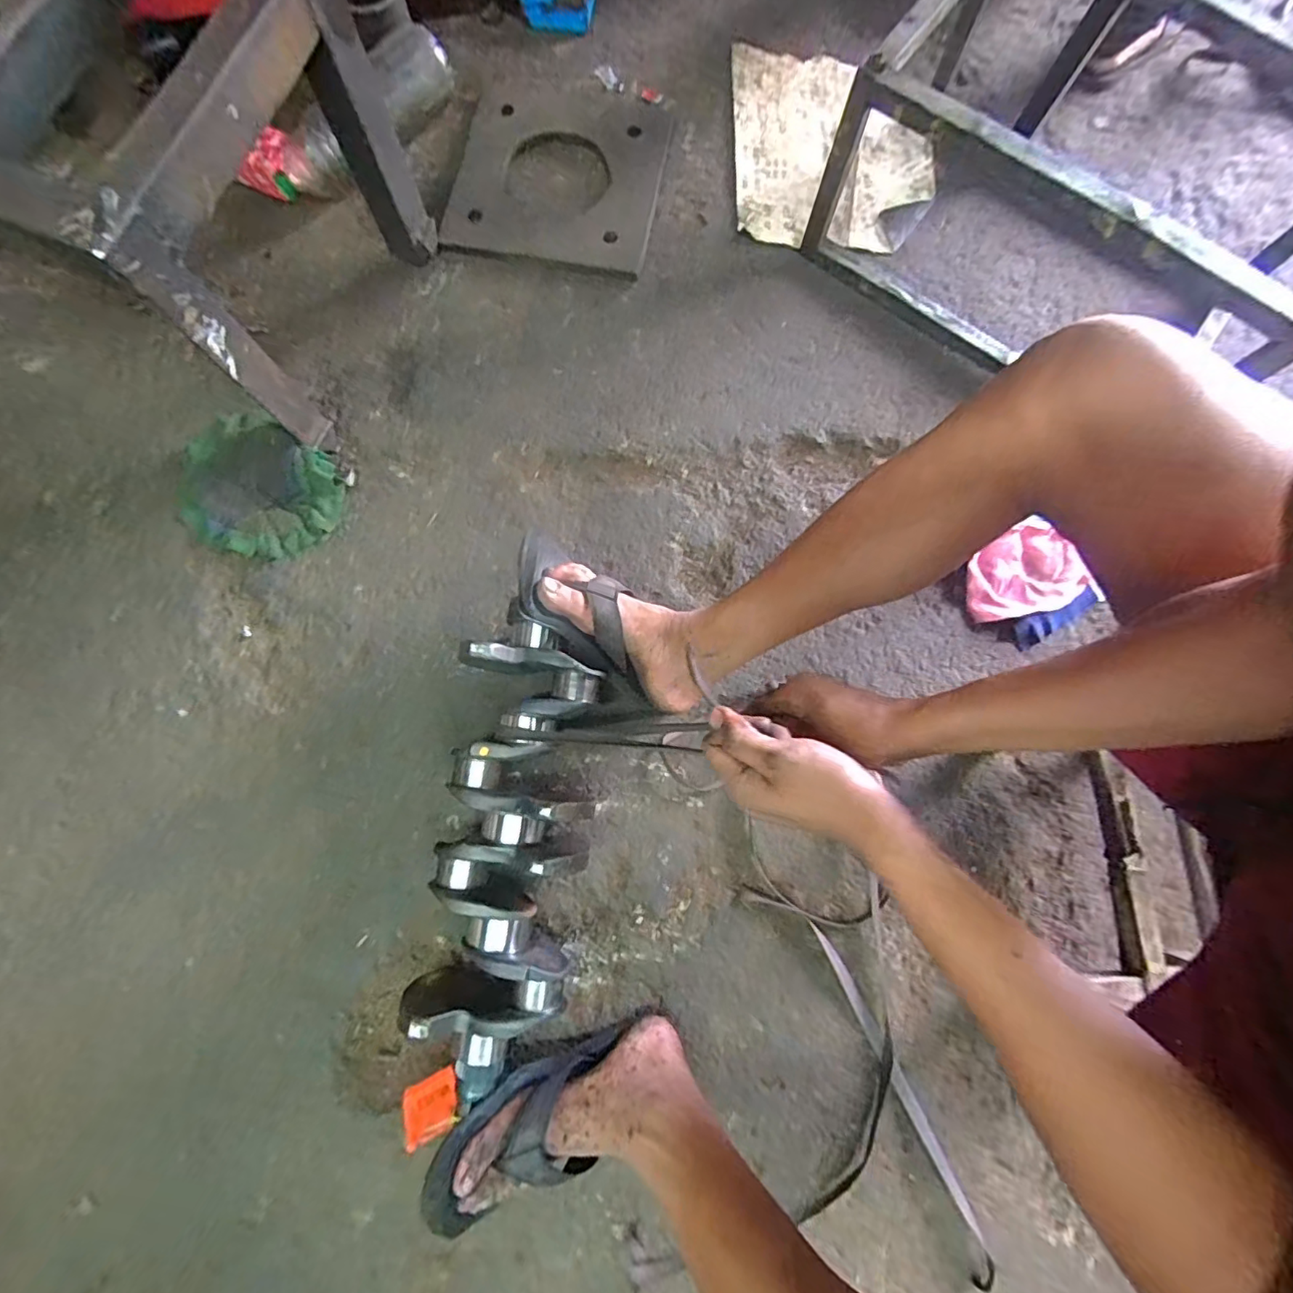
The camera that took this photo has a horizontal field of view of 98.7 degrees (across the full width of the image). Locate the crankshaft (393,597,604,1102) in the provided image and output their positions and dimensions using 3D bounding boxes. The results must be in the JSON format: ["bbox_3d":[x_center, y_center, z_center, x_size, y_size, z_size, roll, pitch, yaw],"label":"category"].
[{"bbox_3d":[-0.141,0.202,0.590,0.150,0.128,0.458,6,82,1],"label":"crankshaft"}]

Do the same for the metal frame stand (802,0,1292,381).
[{"bbox_3d":[0.541,-0.593,0.717,0.584,0.253,0.397,35,82,6],"label":"metal frame stand"}]

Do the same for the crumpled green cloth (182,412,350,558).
[{"bbox_3d":[-0.513,-0.209,0.717,0.215,0.050,0.170,33,81,6],"label":"crumpled green cloth"}]

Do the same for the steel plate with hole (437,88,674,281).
[{"bbox_3d":[-0.131,-0.717,0.843,0.292,0.024,0.335,11,80,2],"label":"steel plate with hole"}]

